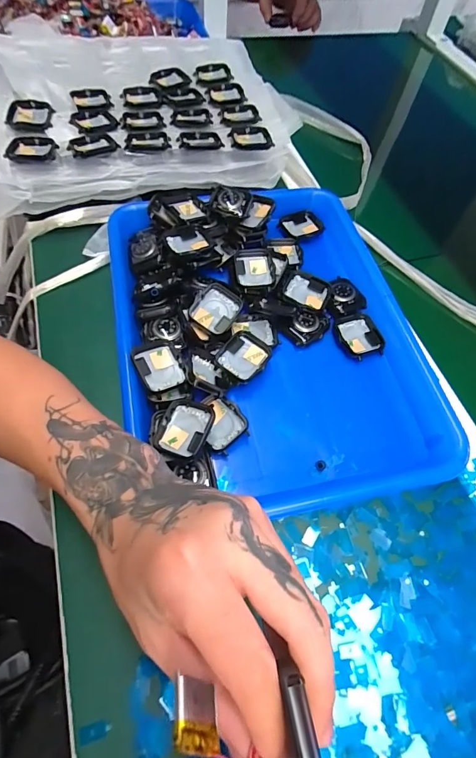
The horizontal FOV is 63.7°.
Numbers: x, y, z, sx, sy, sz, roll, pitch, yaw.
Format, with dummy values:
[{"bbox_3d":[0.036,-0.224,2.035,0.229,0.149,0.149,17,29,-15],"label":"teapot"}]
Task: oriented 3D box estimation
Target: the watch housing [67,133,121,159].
[{"bbox_3d":[-0.154,-0.249,0.409,0.050,0.008,0.027,-10,61,-9],"label":"watch housing"}]

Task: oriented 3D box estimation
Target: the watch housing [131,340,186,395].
[{"bbox_3d":[-0.062,-0.010,0.308,0.035,0.012,0.044,-24,65,-16],"label":"watch housing"}]

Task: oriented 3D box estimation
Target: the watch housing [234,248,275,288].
[{"bbox_3d":[0.016,-0.106,0.366,0.036,0.009,0.043,-4,61,-7],"label":"watch housing"}]

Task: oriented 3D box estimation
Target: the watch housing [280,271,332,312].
[{"bbox_3d":[0.065,-0.083,0.363,0.044,0.010,0.037,16,61,5],"label":"watch housing"}]

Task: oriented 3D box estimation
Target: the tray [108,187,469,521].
[{"bbox_3d":[0.027,-0.049,0.343,0.257,0.038,0.320,-7,62,-8],"label":"tray"}]

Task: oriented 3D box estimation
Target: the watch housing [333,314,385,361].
[{"bbox_3d":[0.112,-0.039,0.356,0.040,0.010,0.045,-12,63,-11],"label":"watch housing"}]

